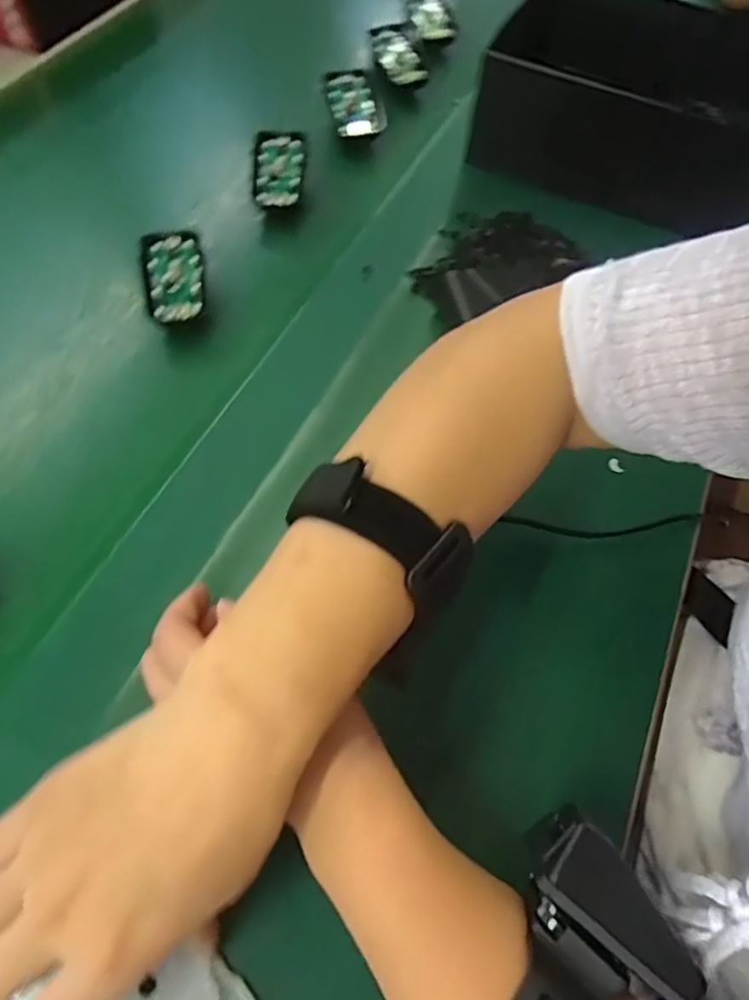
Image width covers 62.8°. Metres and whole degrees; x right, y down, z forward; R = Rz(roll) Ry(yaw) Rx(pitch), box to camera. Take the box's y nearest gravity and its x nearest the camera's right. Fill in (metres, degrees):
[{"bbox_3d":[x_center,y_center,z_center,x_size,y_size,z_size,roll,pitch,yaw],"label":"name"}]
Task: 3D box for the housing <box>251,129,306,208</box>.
[{"bbox_3d":[-0.079,-0.272,0.506,0.041,0.010,0.072,1,79,-10],"label":"housing"}]

